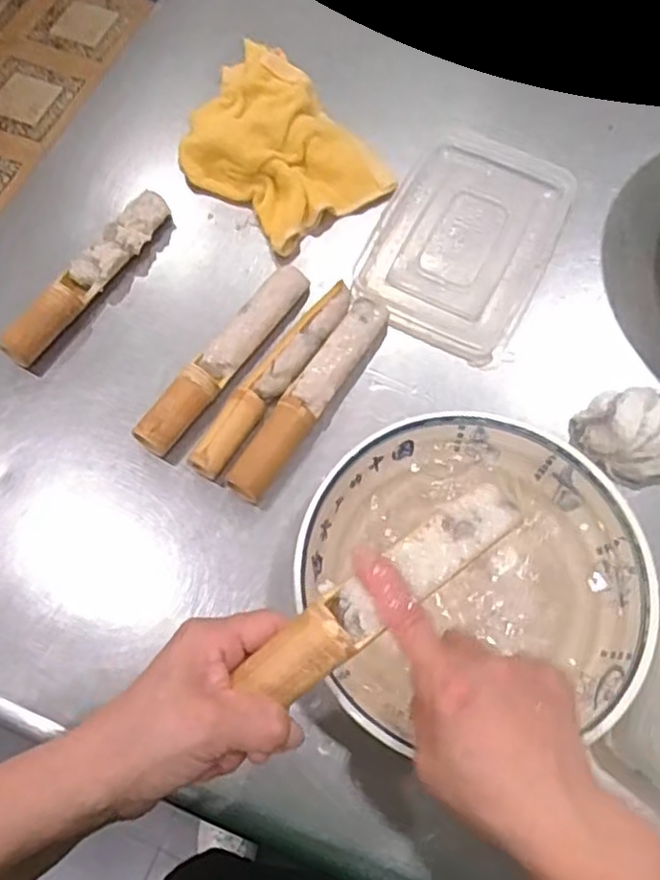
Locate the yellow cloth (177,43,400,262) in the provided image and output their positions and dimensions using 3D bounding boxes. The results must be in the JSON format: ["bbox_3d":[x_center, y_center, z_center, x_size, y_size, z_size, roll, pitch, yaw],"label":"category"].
[{"bbox_3d":[-0.063,-0.285,0.656,0.150,0.033,0.220,-35,72,-14],"label":"yellow cloth"}]

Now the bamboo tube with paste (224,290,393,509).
[{"bbox_3d":[-0.014,-0.038,0.551,0.030,0.034,0.198,31,70,11],"label":"bamboo tube with paste"}]

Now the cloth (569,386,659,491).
[{"bbox_3d":[0.249,-0.005,0.545,0.100,0.040,0.073,-9,69,-5],"label":"cloth"}]

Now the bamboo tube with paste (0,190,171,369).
[{"bbox_3d":[-0.205,-0.143,0.592,0.028,0.040,0.195,31,70,11],"label":"bamboo tube with paste"}]

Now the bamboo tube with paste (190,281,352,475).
[{"bbox_3d":[-0.044,-0.050,0.557,0.029,0.032,0.194,35,71,13],"label":"bamboo tube with paste"}]

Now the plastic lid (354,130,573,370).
[{"bbox_3d":[0.121,-0.181,0.630,0.151,0.020,0.207,25,75,7],"label":"plastic lid"}]

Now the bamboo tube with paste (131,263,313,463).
[{"bbox_3d":[-0.084,-0.070,0.562,0.030,0.031,0.198,33,70,12],"label":"bamboo tube with paste"}]

